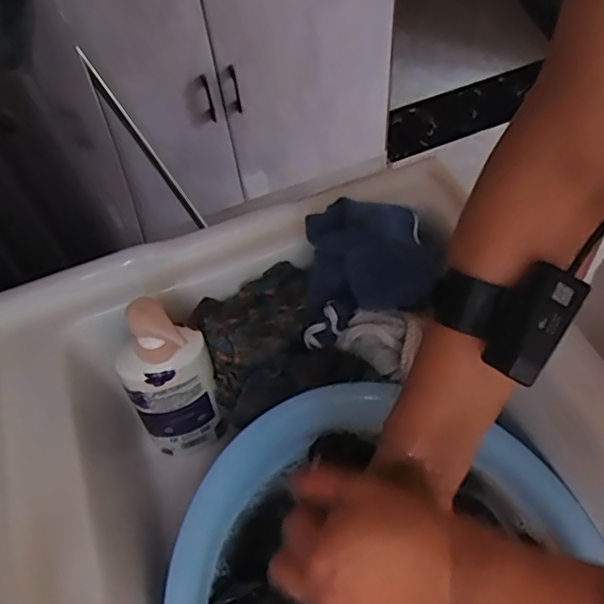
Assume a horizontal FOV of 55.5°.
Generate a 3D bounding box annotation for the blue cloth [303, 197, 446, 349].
[{"bbox_3d":[0.063,-0.038,0.555,0.136,0.092,0.108,-10,55,-1],"label":"blue cloth"}]

